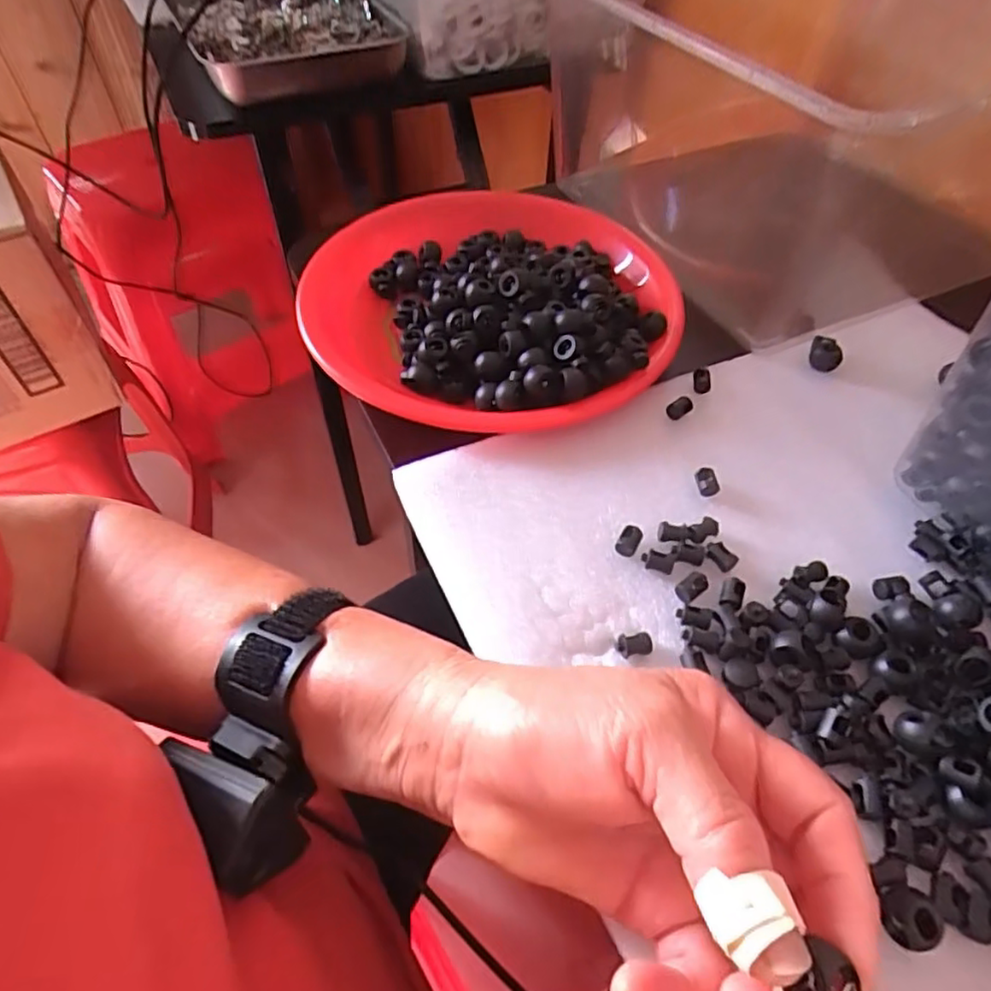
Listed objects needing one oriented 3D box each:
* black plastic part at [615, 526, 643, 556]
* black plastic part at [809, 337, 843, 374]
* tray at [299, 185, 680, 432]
[{"bbox_3d":[0.062,0.021,0.302,0.010,0.010,0.014,22,53,13],"label":"black plastic part"},{"bbox_3d":[0.200,-0.086,0.390,0.019,0.016,0.015,26,54,16],"label":"black plastic part"},{"bbox_3d":[-0.002,-0.126,0.398,0.221,0.040,0.218,-1,51,-5],"label":"tray"}]

